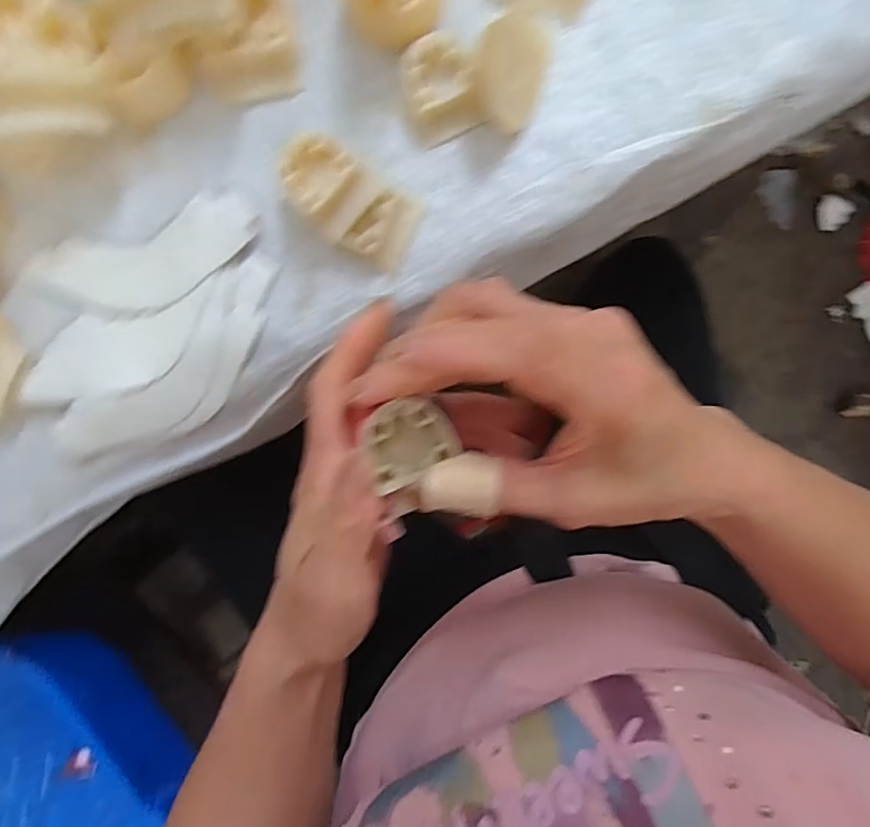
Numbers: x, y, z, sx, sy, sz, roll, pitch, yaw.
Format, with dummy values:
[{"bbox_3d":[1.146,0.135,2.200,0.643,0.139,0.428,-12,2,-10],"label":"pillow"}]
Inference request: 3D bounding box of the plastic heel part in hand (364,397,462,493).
[{"bbox_3d":[-0.008,0.009,0.189,0.030,0.010,0.028,-18,95,4],"label":"plastic heel part in hand"}]

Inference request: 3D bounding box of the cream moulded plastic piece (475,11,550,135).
[{"bbox_3d":[0.032,-0.154,0.246,0.034,0.015,0.044,8,110,-27],"label":"cream moulded plastic piece"}]

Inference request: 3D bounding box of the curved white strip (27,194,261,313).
[{"bbox_3d":[-0.143,-0.075,0.270,0.114,0.004,0.041,-18,95,4],"label":"curved white strip"}]

